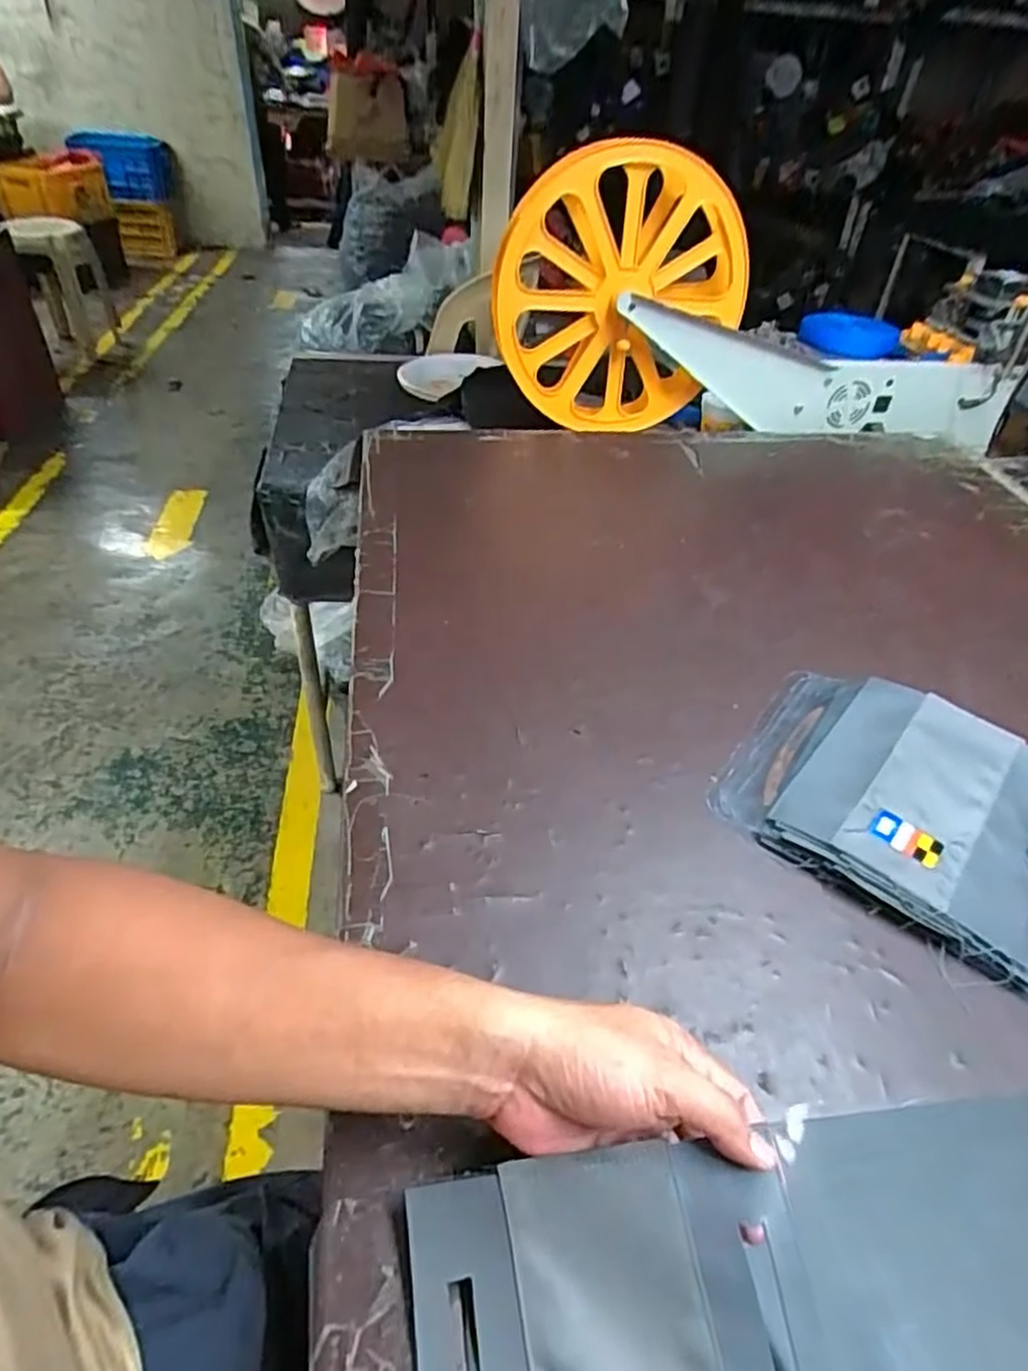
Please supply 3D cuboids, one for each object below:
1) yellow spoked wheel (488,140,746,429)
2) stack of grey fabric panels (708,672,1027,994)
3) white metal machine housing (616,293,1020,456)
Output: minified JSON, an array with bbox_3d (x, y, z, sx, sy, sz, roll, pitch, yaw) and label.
[{"bbox_3d":[0.154,-0.560,1.047,0.367,0.356,0.084,31,25,-37],"label":"yellow spoked wheel"},{"bbox_3d":[0.307,0.081,0.578,0.233,0.020,0.240,28,47,23],"label":"stack of grey fabric panels"},{"bbox_3d":[0.480,-0.466,1.134,0.703,0.158,0.066,4,37,-13],"label":"white metal machine housing"}]

